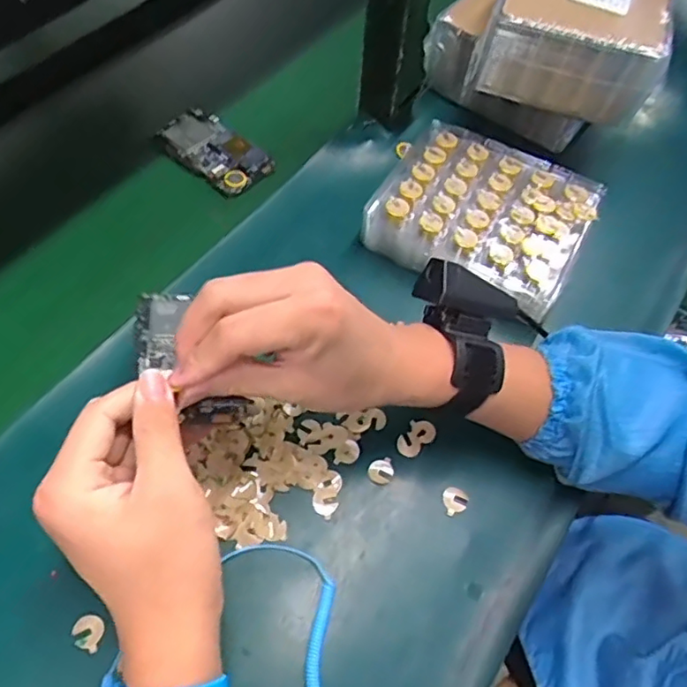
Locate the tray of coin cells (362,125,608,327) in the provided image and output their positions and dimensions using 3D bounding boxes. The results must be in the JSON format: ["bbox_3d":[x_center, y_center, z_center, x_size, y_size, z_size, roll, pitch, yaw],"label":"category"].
[{"bbox_3d":[0.121,-0.119,0.522,0.174,0.034,0.146,24,66,9],"label":"tray of coin cells"}]

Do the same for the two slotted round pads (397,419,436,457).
[{"bbox_3d":[0.054,0.070,0.436,0.021,0.004,0.031,38,73,7],"label":"two slotted round pads"}]

